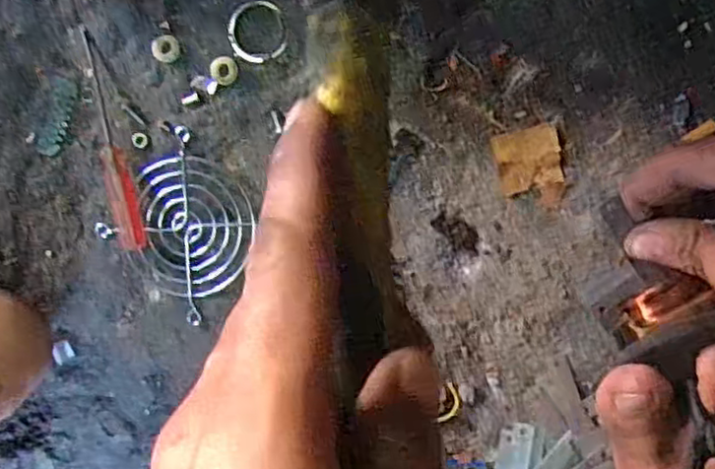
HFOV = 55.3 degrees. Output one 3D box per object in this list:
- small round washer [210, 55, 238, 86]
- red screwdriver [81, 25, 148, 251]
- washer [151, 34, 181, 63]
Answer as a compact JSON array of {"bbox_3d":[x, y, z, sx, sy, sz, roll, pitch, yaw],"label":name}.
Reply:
[{"bbox_3d":[-0.070,-0.086,0.358,0.013,0.005,0.015,22,99,1],"label":"small round washer"},{"bbox_3d":[-0.133,-0.050,0.366,0.015,0.011,0.119,-12,96,6],"label":"red screwdriver"},{"bbox_3d":[-0.102,-0.098,0.360,0.015,0.004,0.014,2,98,4],"label":"washer"}]

